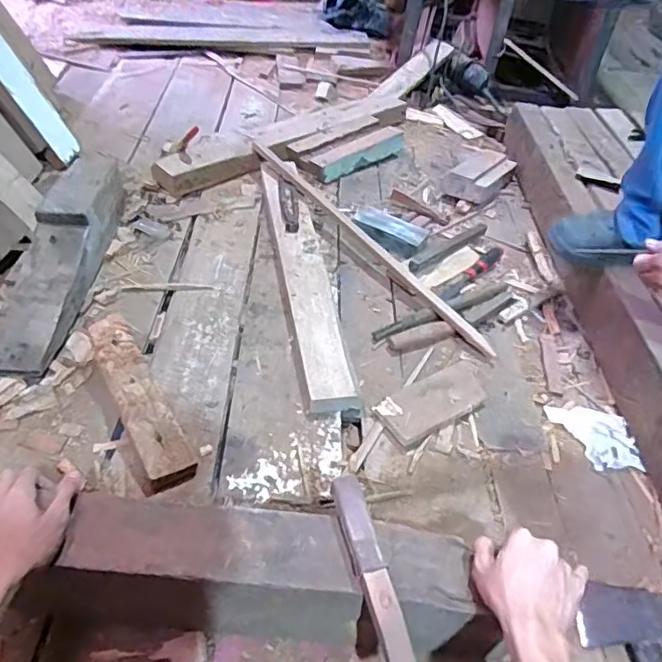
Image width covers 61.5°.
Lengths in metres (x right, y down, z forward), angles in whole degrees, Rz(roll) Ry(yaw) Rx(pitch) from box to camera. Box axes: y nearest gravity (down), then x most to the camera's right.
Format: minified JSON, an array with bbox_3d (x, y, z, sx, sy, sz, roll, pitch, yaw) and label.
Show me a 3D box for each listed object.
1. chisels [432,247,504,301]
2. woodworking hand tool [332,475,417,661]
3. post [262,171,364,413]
[{"bbox_3d":[0.293,-0.122,1.162,0.037,0.020,0.237,35,52,27],"label":"chisels"},{"bbox_3d":[0.041,0.237,0.528,0.028,0.023,0.212,-9,46,-14],"label":"woodworking hand tool"},{"bbox_3d":[-0.060,-0.132,1.115,0.098,0.046,0.709,-6,45,-10],"label":"post"}]

